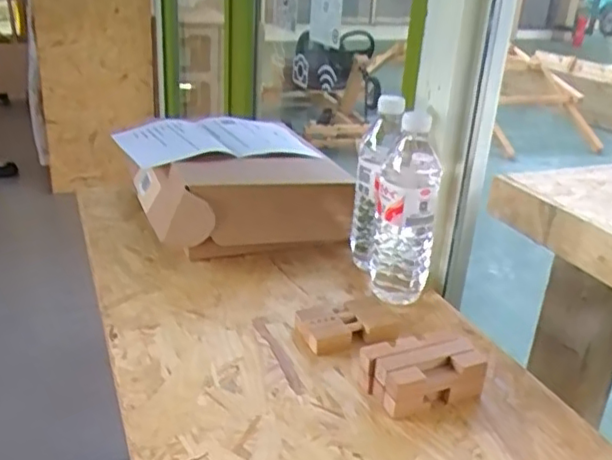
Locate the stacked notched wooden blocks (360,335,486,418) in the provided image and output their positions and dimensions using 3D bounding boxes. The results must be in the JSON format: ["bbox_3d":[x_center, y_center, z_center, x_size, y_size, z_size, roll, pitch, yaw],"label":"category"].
[{"bbox_3d":[0.114,0.138,0.603,0.116,0.043,0.064,-6,26,-19],"label":"stacked notched wooden blocks"}]

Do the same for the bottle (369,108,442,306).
[{"bbox_3d":[0.116,-0.020,0.736,0.068,0.218,0.064,5,24,5],"label":"bottle"}]

